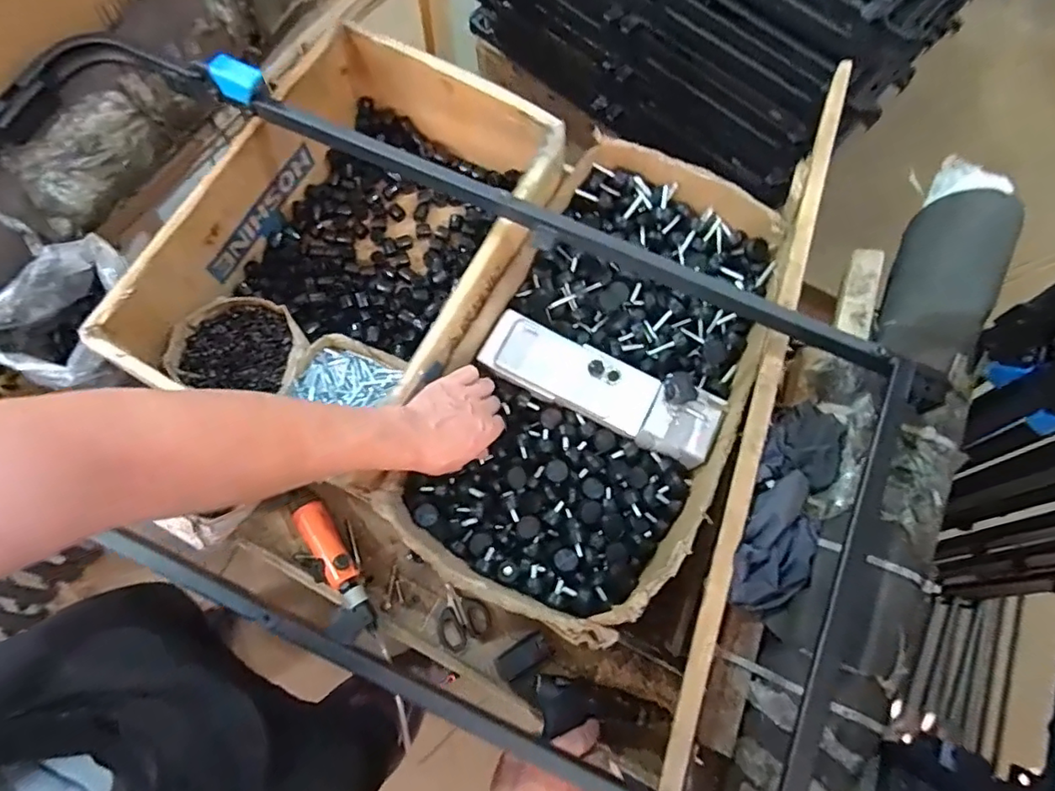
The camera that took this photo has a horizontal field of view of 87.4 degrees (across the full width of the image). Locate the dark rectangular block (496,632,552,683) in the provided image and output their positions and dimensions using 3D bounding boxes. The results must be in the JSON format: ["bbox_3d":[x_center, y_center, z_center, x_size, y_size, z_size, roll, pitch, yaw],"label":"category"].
[{"bbox_3d":[-0.004,0.343,0.721,0.071,0.009,0.034,-29,75,-9],"label":"dark rectangular block"}]

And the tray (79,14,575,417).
[{"bbox_3d":[-0.211,-0.185,0.728,0.363,0.168,0.522,27,74,7],"label":"tray"}]

